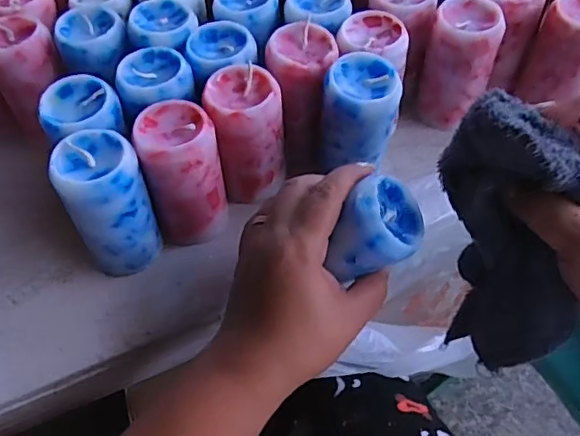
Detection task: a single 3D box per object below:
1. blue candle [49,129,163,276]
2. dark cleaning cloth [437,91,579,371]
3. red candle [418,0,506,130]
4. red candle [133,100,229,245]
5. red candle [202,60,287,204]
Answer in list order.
[{"bbox_3d":[-0.116,-0.007,0.366,0.051,0.094,0.053,-19,59,-11],"label":"blue candle"},{"bbox_3d":[0.122,0.012,0.309,0.047,0.153,0.067,-11,24,-6],"label":"dark cleaning cloth"},{"bbox_3d":[0.131,-0.119,0.438,0.049,0.091,0.047,16,58,11],"label":"red candle"},{"bbox_3d":[-0.070,-0.028,0.380,0.048,0.092,0.050,-8,57,-5],"label":"red candle"},{"bbox_3d":[-0.029,-0.058,0.397,0.052,0.090,0.054,-16,58,-9],"label":"red candle"}]

